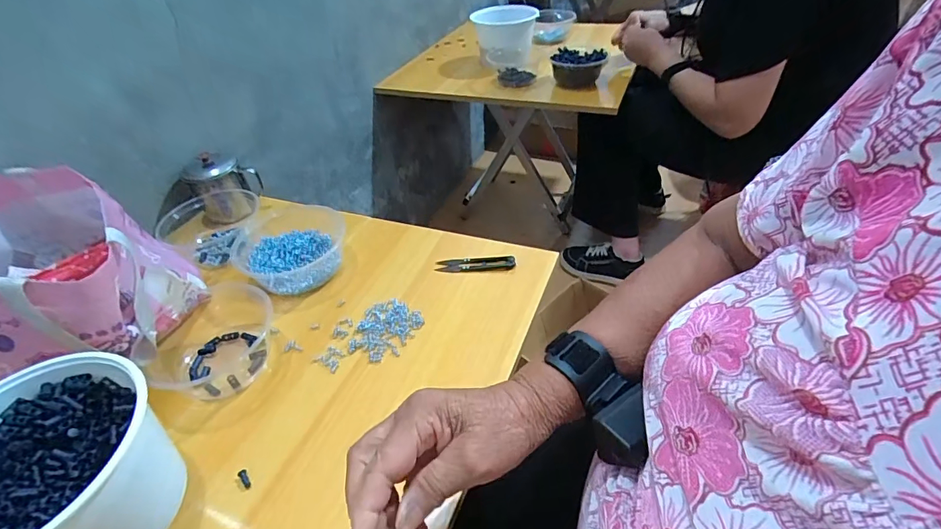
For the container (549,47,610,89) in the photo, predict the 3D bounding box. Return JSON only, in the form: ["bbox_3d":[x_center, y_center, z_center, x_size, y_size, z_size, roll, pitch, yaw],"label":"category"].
[{"bbox_3d":[0.242,-0.443,0.994,0.119,0.065,0.134,6,43,14],"label":"container"}]

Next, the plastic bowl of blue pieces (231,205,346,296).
[{"bbox_3d":[-0.248,-0.029,0.610,0.132,0.049,0.158,-14,42,-8],"label":"plastic bowl of blue pieces"}]

